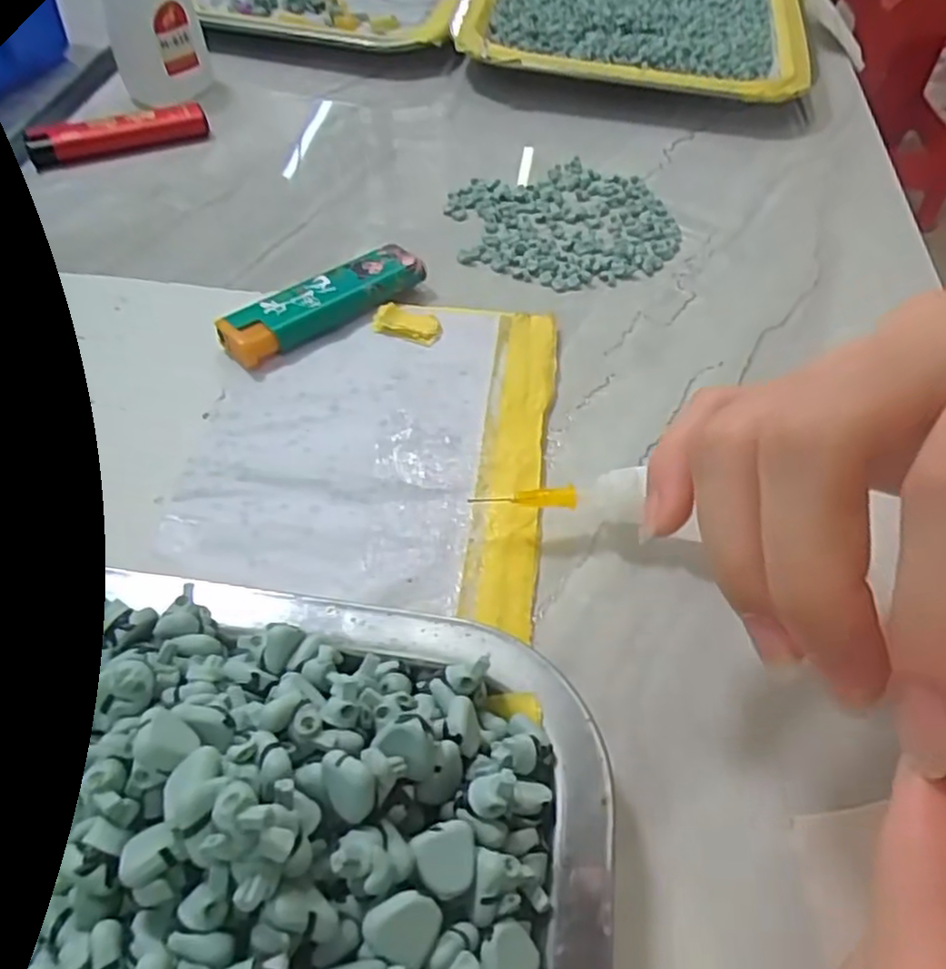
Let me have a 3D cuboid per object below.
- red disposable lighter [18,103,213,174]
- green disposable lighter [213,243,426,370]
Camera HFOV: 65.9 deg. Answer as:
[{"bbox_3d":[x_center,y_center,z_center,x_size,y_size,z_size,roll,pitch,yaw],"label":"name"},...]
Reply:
[{"bbox_3d":[-0.165,-0.163,0.340,0.078,0.014,0.012,-20,55,-17],"label":"red disposable lighter"},{"bbox_3d":[-0.054,-0.066,0.267,0.078,0.013,0.021,-33,61,-25],"label":"green disposable lighter"}]

